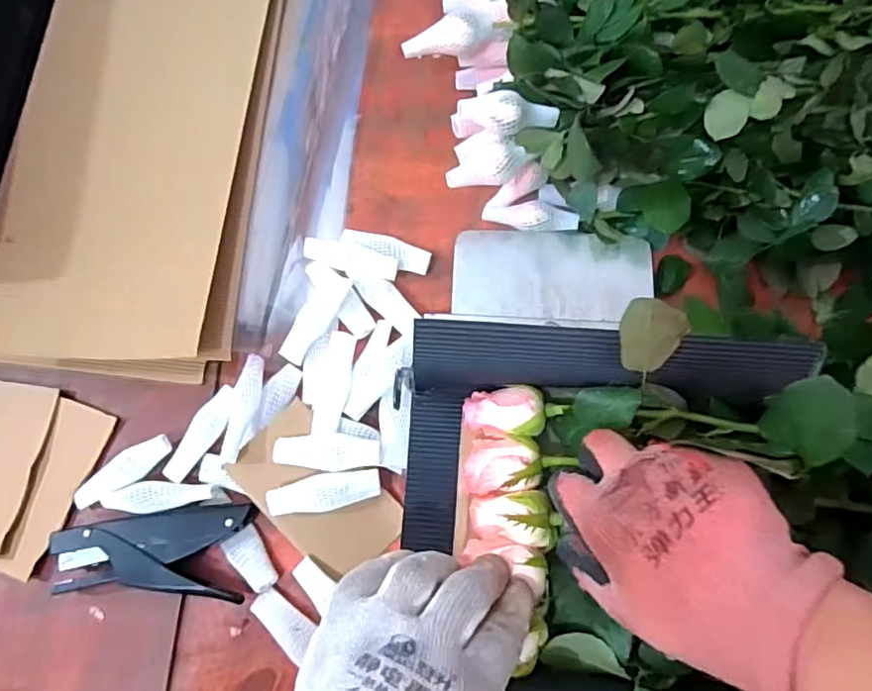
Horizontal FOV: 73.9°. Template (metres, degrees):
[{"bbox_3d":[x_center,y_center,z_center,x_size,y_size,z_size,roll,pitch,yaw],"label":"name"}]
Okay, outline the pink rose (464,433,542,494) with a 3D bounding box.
[{"bbox_3d":[0.038,0.069,0.334,0.042,0.031,0.032,-3,72,1],"label":"pink rose"}]

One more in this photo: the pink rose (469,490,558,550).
[{"bbox_3d":[0.043,0.095,0.322,0.047,0.027,0.028,7,73,4],"label":"pink rose"}]

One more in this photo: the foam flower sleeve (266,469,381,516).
[{"bbox_3d":[-0.086,0.113,0.447,0.083,0.013,0.027,-9,72,-1],"label":"foam flower sleeve"}]

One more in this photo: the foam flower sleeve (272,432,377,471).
[{"bbox_3d":[-0.086,0.085,0.461,0.083,0.009,0.028,1,72,2],"label":"foam flower sleeve"}]

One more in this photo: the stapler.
[{"bbox_3d":[-0.220,0.159,0.446,0.146,0.028,0.066,0,72,2],"label":"stapler"}]

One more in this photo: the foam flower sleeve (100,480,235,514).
[{"bbox_3d":[-0.213,0.120,0.459,0.090,0.017,0.023,2,75,-19],"label":"foam flower sleeve"}]

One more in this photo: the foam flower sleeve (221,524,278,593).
[{"bbox_3d":[-0.145,0.170,0.454,0.026,0.010,0.050,-34,75,-9],"label":"foam flower sleeve"}]

